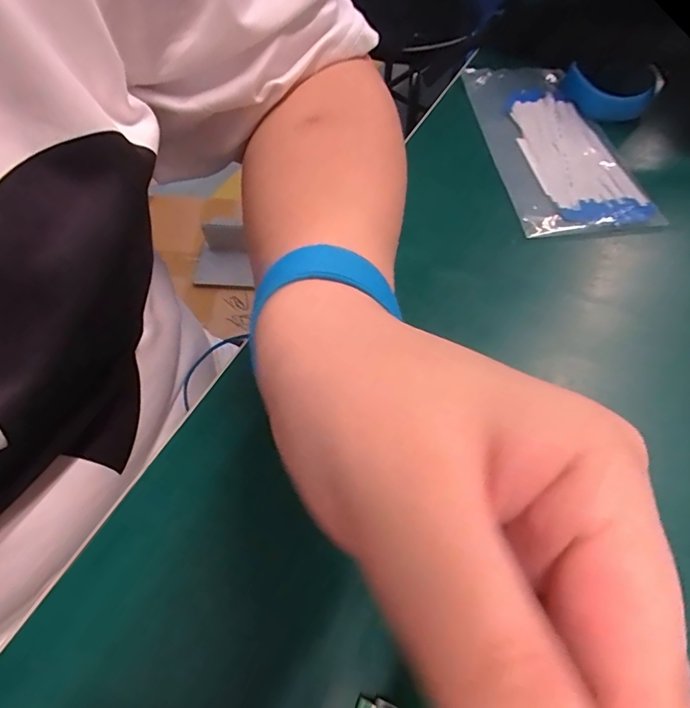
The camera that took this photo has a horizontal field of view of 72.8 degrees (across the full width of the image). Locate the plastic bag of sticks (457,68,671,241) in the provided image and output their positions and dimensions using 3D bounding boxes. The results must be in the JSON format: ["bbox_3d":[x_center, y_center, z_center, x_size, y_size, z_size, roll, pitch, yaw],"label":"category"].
[{"bbox_3d":[0.131,-0.135,0.298,0.073,0.020,0.165,-5,59,-4],"label":"plastic bag of sticks"}]

